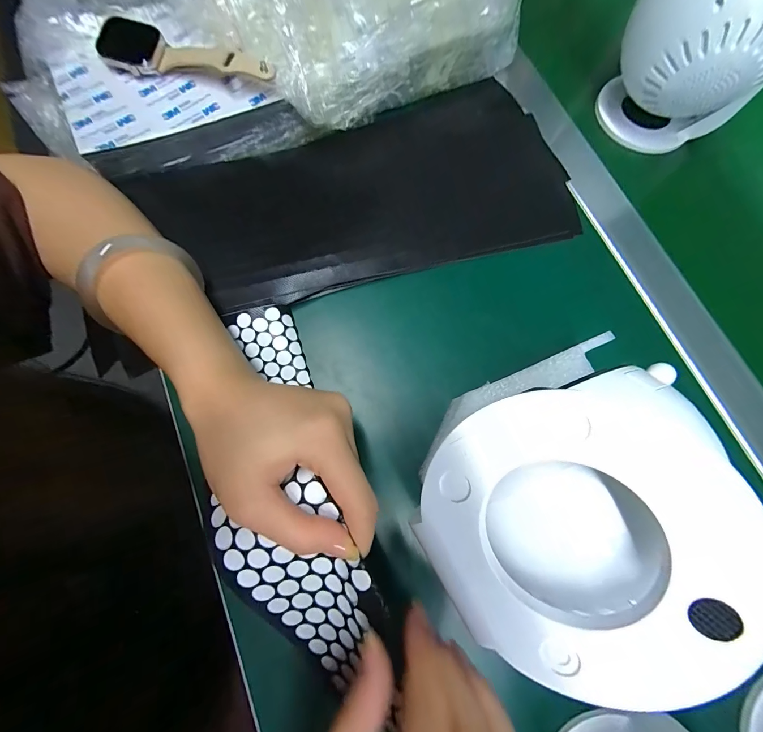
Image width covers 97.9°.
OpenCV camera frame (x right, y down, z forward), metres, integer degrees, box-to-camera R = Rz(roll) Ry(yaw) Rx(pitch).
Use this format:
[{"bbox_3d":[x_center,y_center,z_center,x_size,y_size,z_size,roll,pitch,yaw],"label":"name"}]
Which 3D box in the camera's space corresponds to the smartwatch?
[{"bbox_3d":[-0.139,-0.220,0.238,0.130,0.020,0.035,13,75,2],"label":"smartwatch"}]

